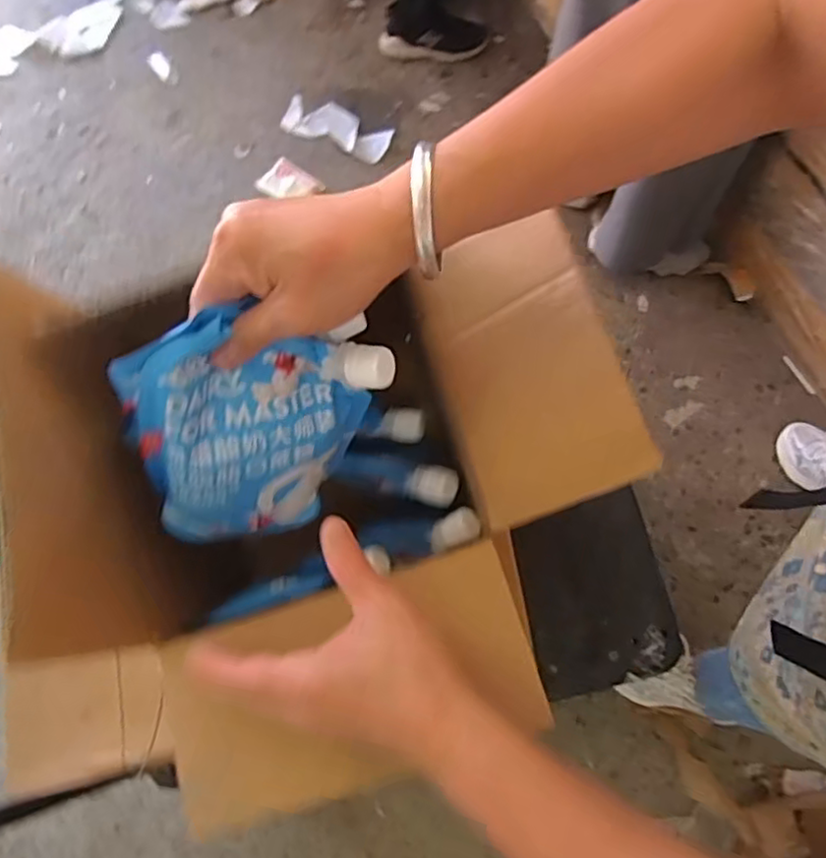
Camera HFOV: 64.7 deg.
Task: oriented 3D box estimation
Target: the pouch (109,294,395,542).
[{"bbox_3d":[-0.092,0.009,0.393,0.133,0.174,0.036,-10,44,-21],"label":"pouch"}]

